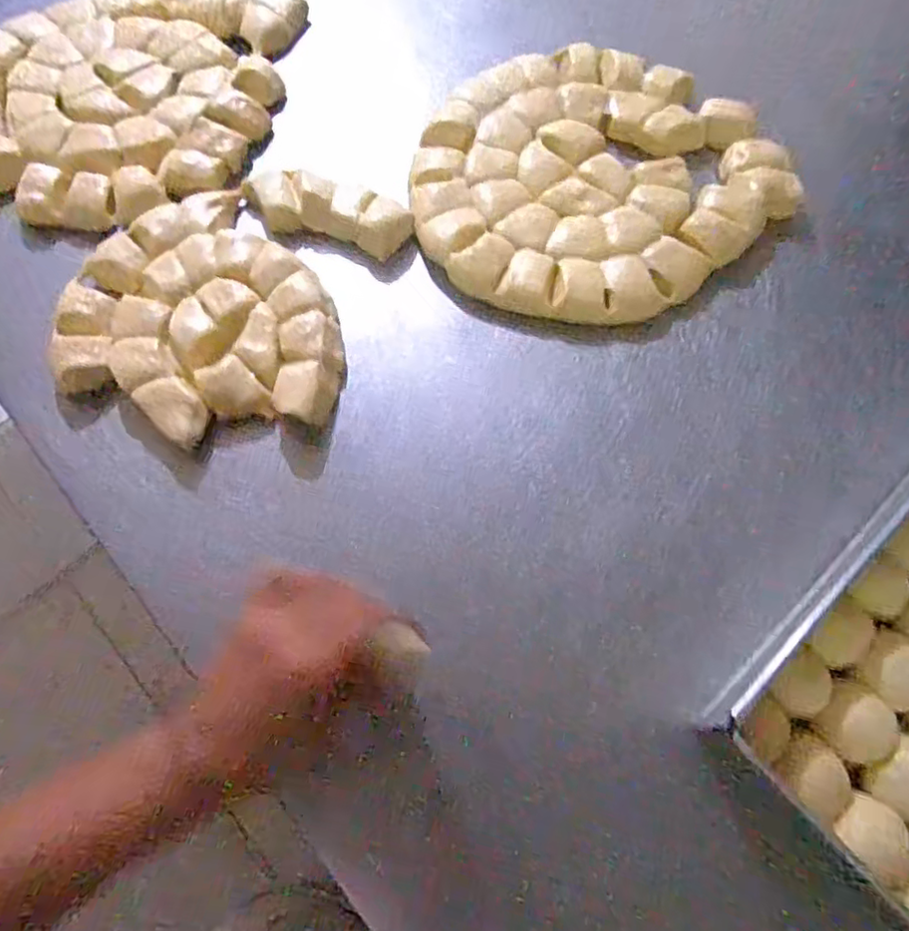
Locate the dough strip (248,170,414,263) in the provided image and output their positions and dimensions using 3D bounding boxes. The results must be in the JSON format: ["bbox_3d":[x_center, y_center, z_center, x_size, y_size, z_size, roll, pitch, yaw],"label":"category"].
[{"bbox_3d":[-0.107,-0.211,0.509,0.145,0.027,0.047,17,66,7],"label":"dough strip"}]

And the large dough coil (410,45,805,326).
[{"bbox_3d":[0.111,-0.244,0.528,0.295,0.035,0.270,0,65,-1],"label":"large dough coil"}]

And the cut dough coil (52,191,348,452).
[{"bbox_3d":[-0.192,-0.119,0.474,0.197,0.027,0.216,-7,65,-4],"label":"cut dough coil"}]

